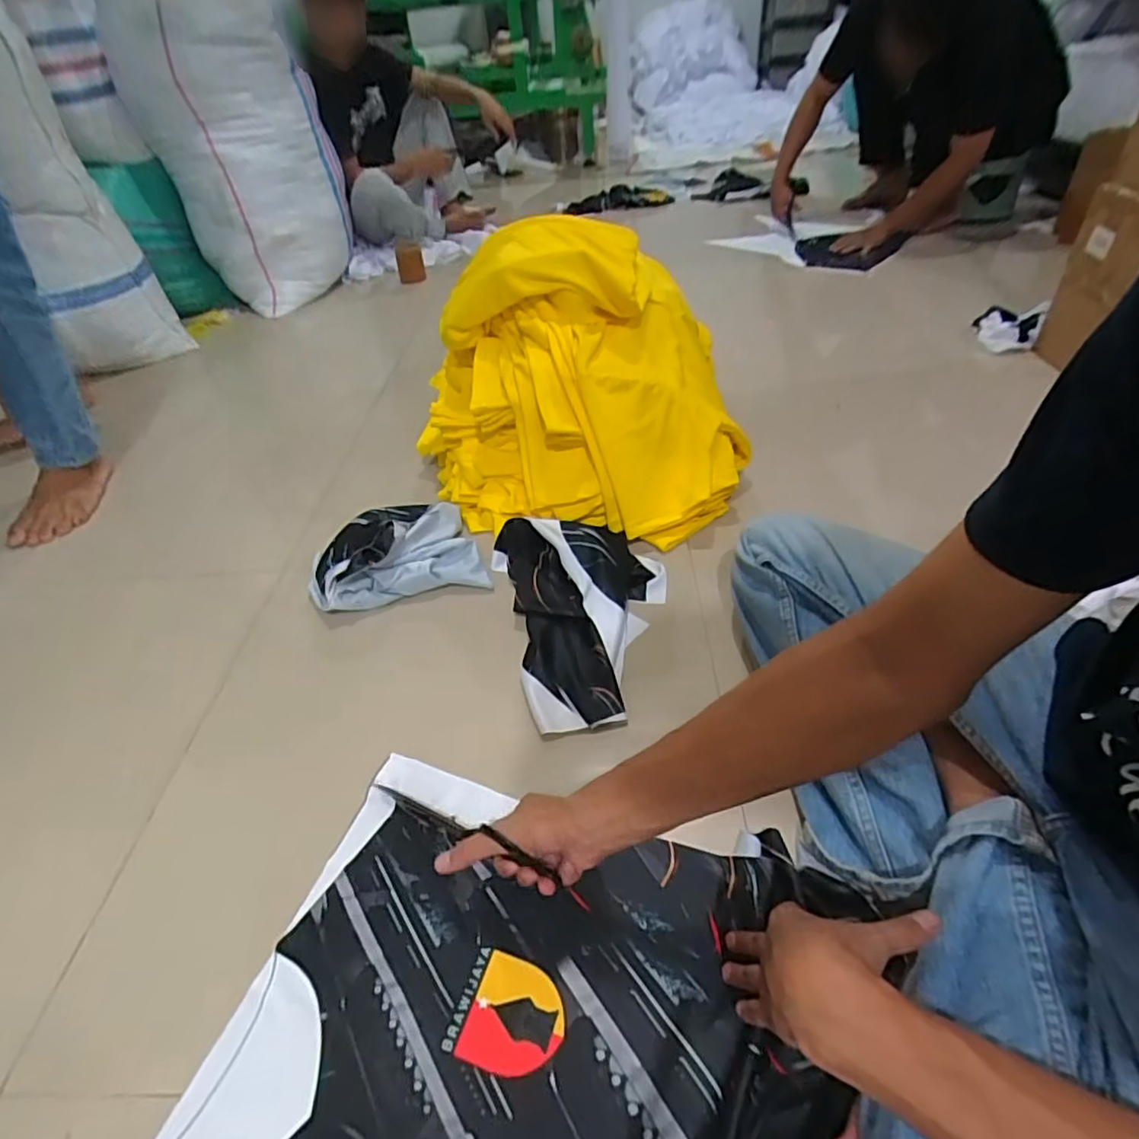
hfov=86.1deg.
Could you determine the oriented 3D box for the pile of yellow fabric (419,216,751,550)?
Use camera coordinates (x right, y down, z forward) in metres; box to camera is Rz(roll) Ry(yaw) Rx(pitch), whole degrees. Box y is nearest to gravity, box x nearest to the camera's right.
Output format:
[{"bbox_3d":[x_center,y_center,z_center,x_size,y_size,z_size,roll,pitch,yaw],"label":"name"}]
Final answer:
[{"bbox_3d":[0.012,-0.294,0.927,0.492,0.317,0.422,4,42,12],"label":"pile of yellow fabric"}]

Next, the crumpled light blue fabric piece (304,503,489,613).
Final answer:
[{"bbox_3d":[-0.245,-0.029,0.855,0.238,0.058,0.173,-12,41,-7],"label":"crumpled light blue fabric piece"}]

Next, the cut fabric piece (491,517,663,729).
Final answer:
[{"bbox_3d":[0.028,0.039,0.761,0.205,0.060,0.314,-13,42,-8],"label":"cut fabric piece"}]

